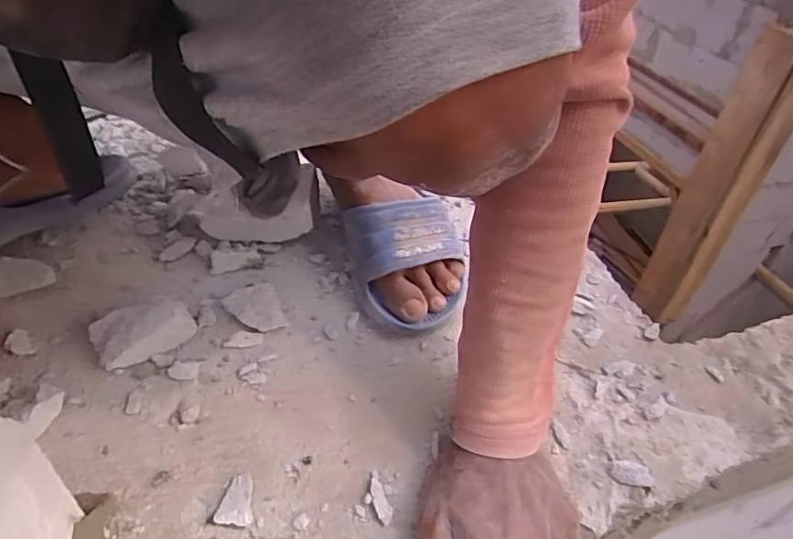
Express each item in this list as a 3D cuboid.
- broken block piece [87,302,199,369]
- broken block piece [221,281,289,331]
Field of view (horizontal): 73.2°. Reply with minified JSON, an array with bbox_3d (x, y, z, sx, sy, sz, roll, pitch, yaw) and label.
[{"bbox_3d":[-0.211,0.048,0.445,0.076,0.038,0.050,-21,48,-27],"label":"broken block piece"},{"bbox_3d":[-0.131,0.035,0.495,0.047,0.012,0.059,-18,47,-24],"label":"broken block piece"}]

